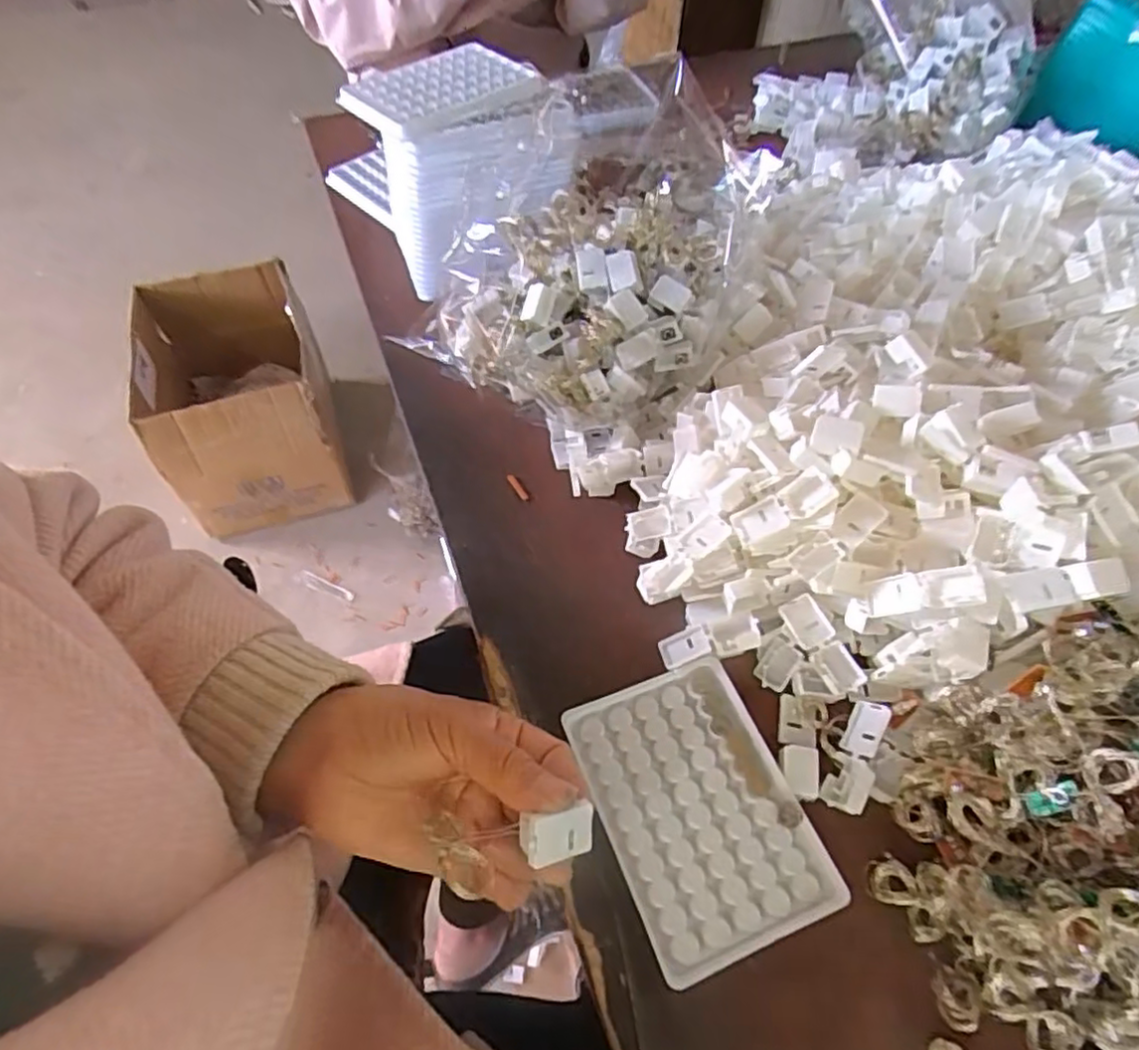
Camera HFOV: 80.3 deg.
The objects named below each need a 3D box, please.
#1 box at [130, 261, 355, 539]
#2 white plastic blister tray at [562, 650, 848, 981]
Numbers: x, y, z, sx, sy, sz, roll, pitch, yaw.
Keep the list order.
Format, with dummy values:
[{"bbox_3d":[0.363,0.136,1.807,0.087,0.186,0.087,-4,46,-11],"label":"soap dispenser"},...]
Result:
[{"bbox_3d":[-0.611,-0.240,1.251,0.304,0.268,0.408,-18,58,-13],"label":"box"},{"bbox_3d":[0.063,0.139,0.337,0.095,0.011,0.129,-18,58,-12],"label":"white plastic blister tray"}]

